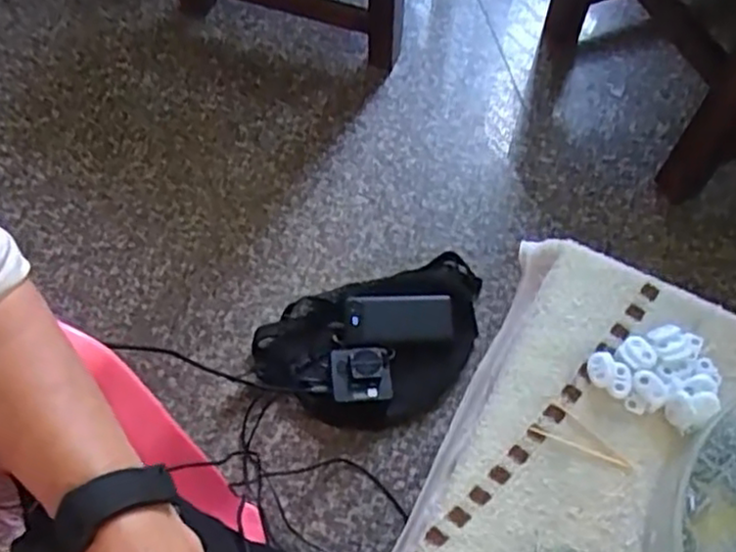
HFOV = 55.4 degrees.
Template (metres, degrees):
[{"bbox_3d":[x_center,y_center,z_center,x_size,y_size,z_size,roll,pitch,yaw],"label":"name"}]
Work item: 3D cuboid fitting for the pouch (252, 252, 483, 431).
[{"bbox_3d":[0.018,0.099,0.966,0.329,0.046,0.194,-19,65,-8],"label":"pouch"}]

